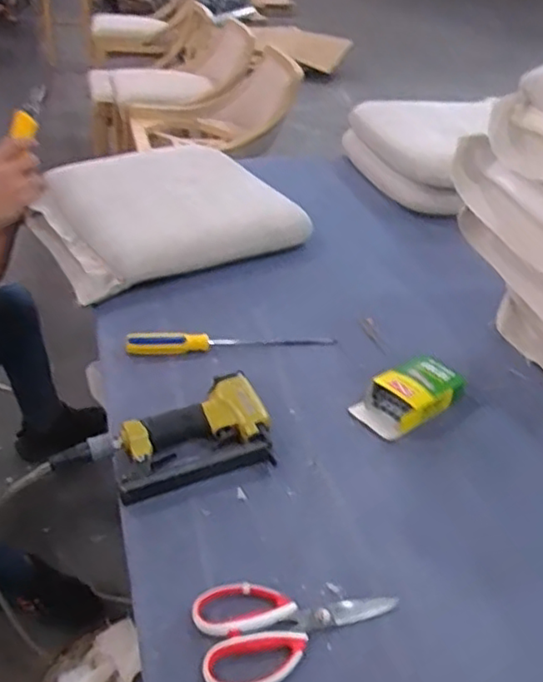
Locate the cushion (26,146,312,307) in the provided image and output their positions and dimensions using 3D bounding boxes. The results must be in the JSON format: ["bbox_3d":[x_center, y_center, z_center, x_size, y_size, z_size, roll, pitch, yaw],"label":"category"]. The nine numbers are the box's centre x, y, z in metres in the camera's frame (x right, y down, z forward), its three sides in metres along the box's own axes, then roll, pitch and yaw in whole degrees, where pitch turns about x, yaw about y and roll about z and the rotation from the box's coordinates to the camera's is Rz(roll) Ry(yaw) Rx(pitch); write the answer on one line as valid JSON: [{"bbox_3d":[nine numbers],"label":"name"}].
[{"bbox_3d":[-0.203,-0.250,1.222,0.424,0.091,0.395,-18,41,-28],"label":"cushion"}]

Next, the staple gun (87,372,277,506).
[{"bbox_3d":[-0.100,0.119,0.774,0.201,0.048,0.123,-16,40,-26],"label":"staple gun"}]

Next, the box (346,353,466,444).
[{"bbox_3d":[0.185,0.072,0.877,0.156,0.040,0.083,-23,44,-33],"label":"box"}]

